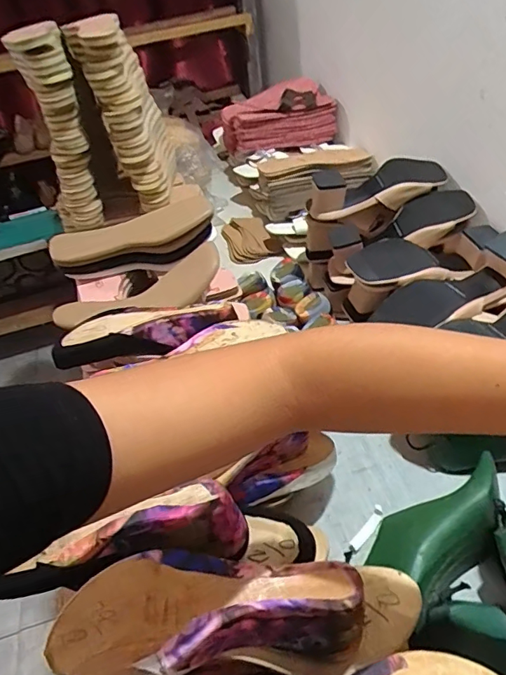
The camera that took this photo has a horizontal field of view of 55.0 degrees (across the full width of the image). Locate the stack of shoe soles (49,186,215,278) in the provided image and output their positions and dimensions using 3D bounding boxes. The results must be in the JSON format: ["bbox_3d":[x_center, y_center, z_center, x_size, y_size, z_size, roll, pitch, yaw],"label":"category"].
[{"bbox_3d":[-0.170,-0.150,0.702,0.225,0.095,0.084,-6,43,2],"label":"stack of shoe soles"}]

